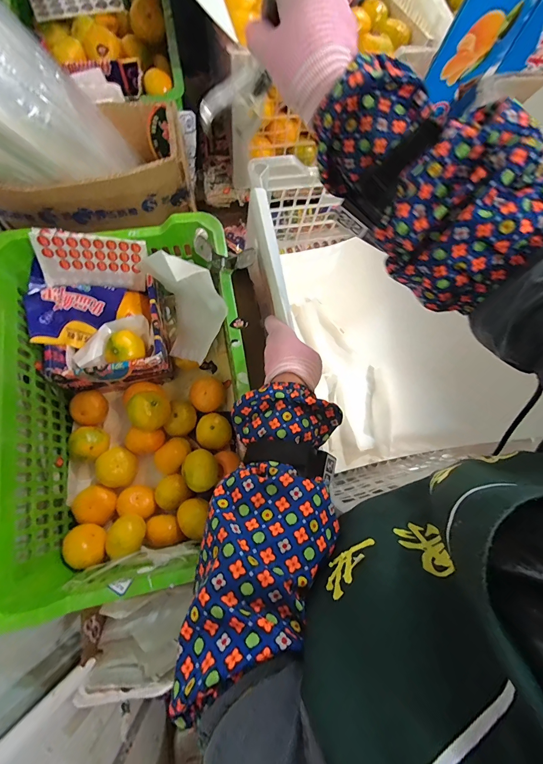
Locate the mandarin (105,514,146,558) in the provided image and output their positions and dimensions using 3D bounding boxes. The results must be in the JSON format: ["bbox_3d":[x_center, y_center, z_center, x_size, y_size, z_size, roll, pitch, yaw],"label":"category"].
[{"bbox_3d":[-0.202,0.213,0.458,0.041,0.045,0.048,4,72,-1],"label":"mandarin"}]

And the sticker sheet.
[{"bbox_3d":[-0.258,-0.175,0.480,0.138,0.108,0.008,-6,70,-25],"label":"sticker sheet"}]

